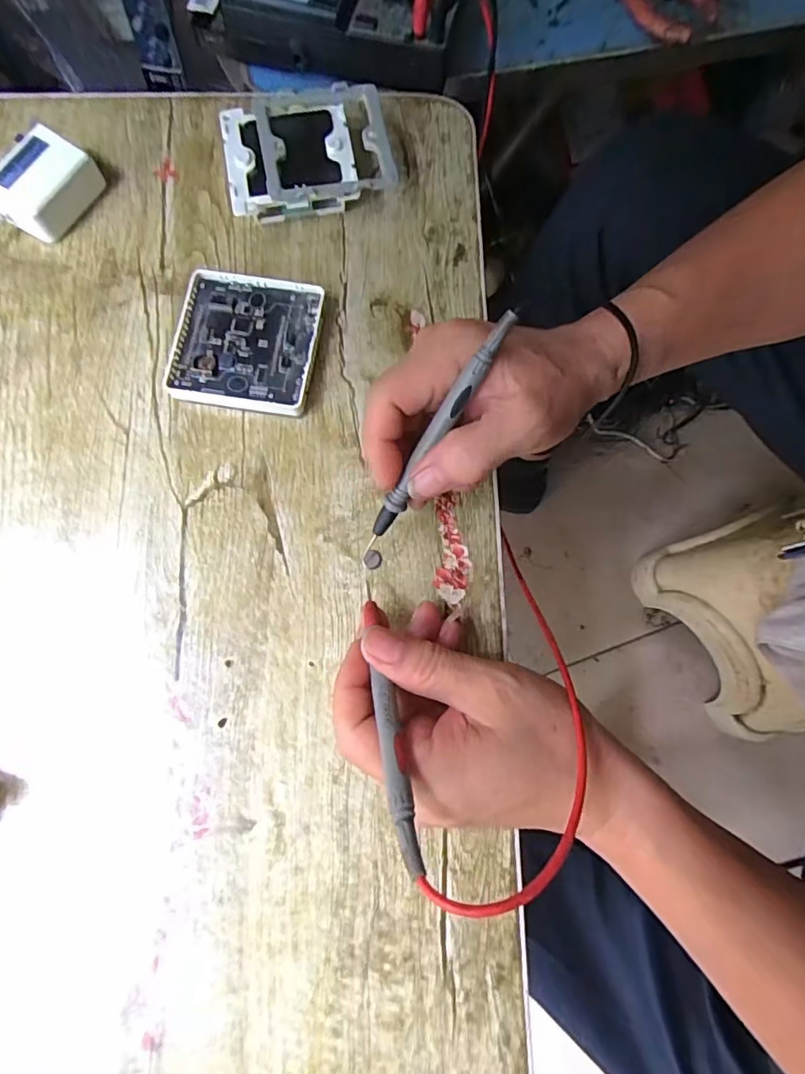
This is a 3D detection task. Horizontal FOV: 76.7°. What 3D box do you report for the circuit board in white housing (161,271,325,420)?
[{"bbox_3d":[-0.099,-0.125,0.328,0.087,0.013,0.088,7,78,2],"label":"circuit board in white housing"}]

